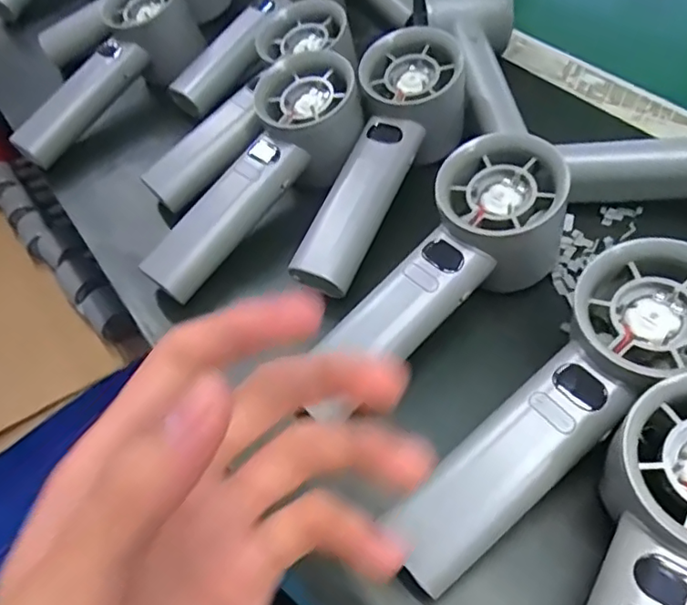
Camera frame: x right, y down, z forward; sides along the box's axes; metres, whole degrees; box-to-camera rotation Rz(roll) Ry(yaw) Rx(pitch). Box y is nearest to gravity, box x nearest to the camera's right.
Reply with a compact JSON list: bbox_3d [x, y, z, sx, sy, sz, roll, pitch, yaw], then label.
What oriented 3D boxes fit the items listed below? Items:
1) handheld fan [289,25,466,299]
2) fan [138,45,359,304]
[{"bbox_3d":[0.021,-0.076,0.315,0.063,0.041,0.166,22,76,21],"label":"handheld fan"},{"bbox_3d":[-0.047,-0.069,0.323,0.050,0.042,0.159,33,81,27],"label":"fan"}]

